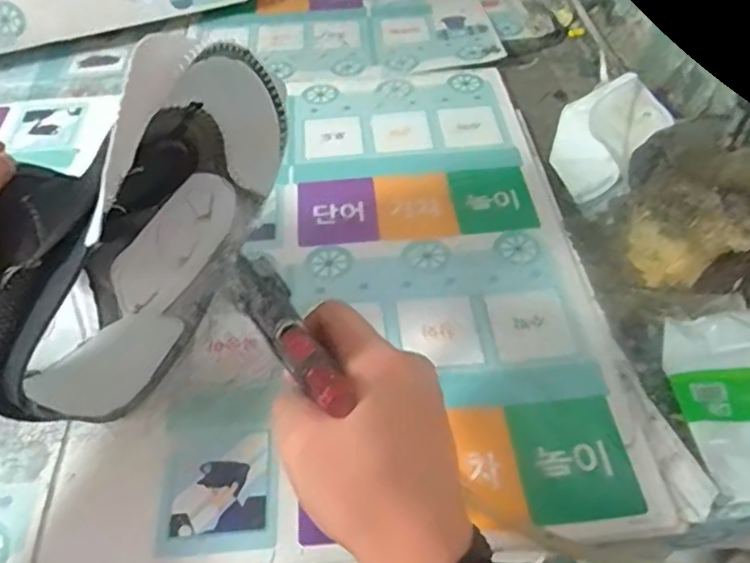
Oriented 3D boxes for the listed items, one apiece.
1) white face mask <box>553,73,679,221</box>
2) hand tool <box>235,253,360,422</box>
[{"bbox_3d":[0.215,-0.133,0.610,0.088,0.055,0.139,29,55,25],"label":"white face mask"},{"bbox_3d":[-0.041,0.023,0.298,0.021,0.011,0.095,-26,55,-20],"label":"hand tool"}]

